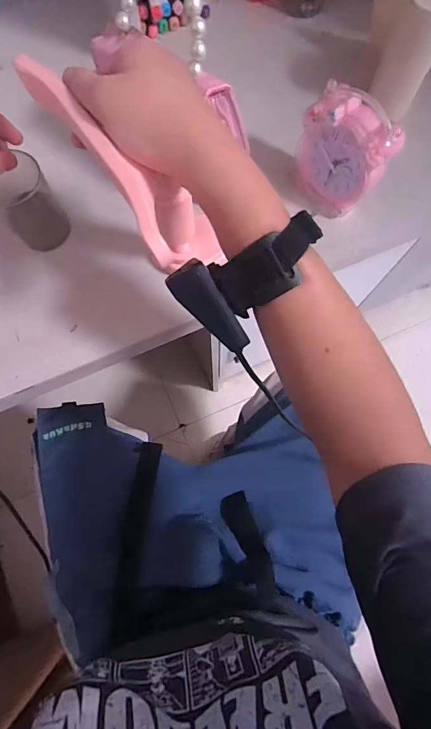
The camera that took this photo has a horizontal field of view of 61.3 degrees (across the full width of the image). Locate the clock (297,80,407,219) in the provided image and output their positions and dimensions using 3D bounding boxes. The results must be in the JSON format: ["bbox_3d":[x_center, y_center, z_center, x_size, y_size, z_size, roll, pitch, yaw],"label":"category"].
[{"bbox_3d":[0.136,-0.221,0.389,0.049,0.101,0.095,-41,79,-10],"label":"clock"}]

